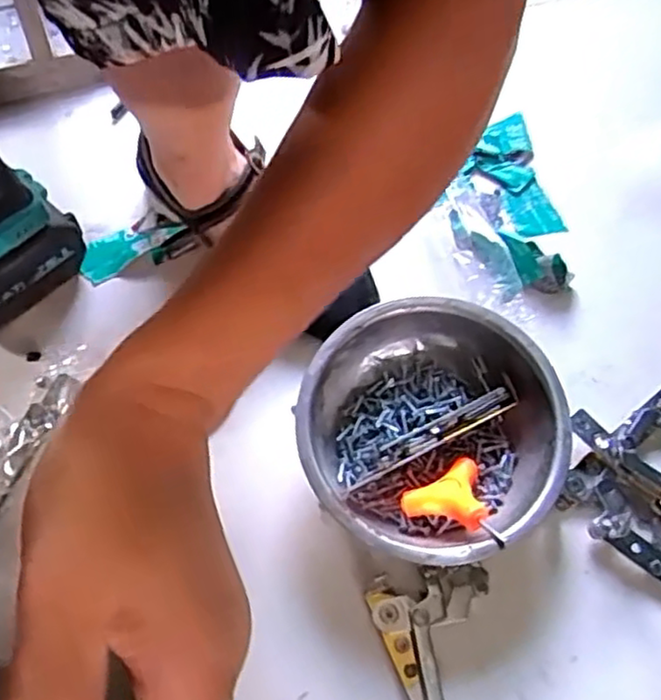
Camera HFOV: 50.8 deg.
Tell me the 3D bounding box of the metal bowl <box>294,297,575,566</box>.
[{"bbox_3d":[0.069,0.057,0.492,0.175,0.054,0.177,0,67,1],"label":"metal bowl"}]

